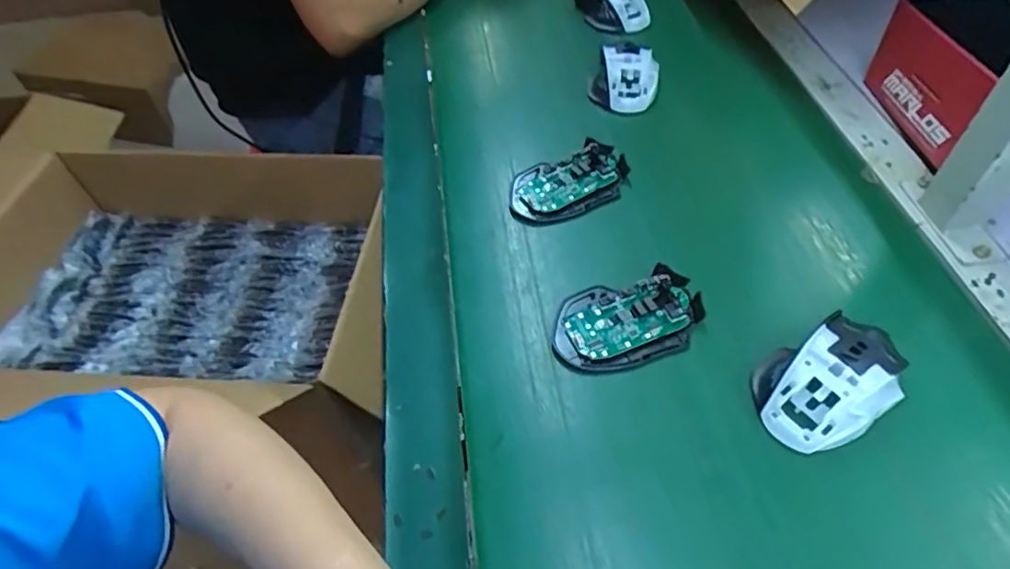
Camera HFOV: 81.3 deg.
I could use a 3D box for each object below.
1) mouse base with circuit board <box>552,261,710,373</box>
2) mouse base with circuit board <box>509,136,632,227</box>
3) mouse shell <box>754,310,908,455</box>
[{"bbox_3d":[0.092,0.027,0.440,0.111,0.022,0.071,-9,50,-5],"label":"mouse base with circuit board"},{"bbox_3d":[0.058,-0.092,0.534,0.109,0.025,0.065,-16,51,-11],"label":"mouse base with circuit board"},{"bbox_3d":[0.220,0.063,0.392,0.104,0.034,0.066,-23,52,-16],"label":"mouse shell"}]

